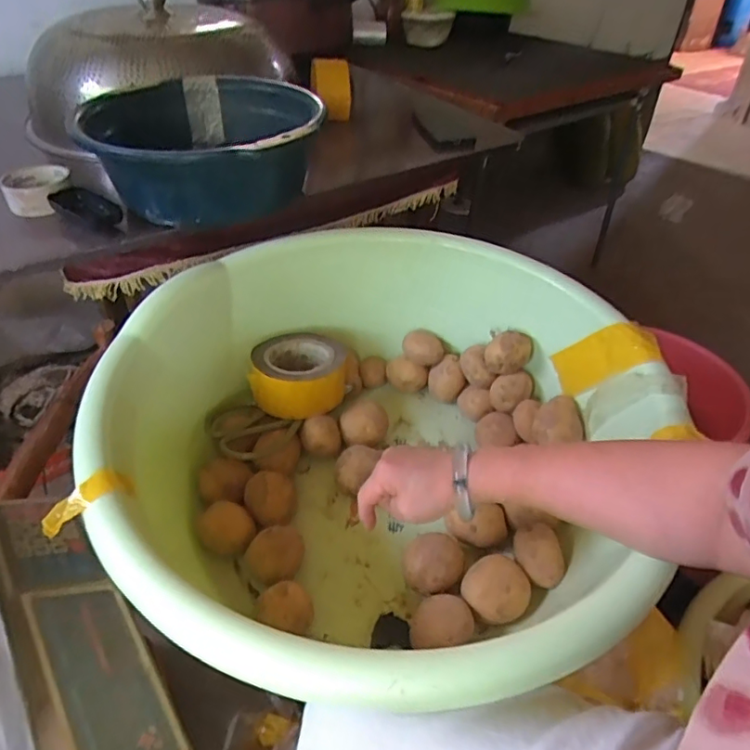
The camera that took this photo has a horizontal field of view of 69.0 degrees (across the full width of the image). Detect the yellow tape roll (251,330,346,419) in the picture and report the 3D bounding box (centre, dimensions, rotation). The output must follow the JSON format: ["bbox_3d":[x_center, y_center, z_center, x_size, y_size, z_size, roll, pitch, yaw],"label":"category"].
[{"bbox_3d":[-0.099,-0.004,0.725,0.120,0.064,0.117,0,42,0],"label":"yellow tape roll"}]

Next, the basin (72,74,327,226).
[{"bbox_3d":[-0.232,-0.316,0.755,0.307,0.107,0.319,-7,43,-7],"label":"basin"}]

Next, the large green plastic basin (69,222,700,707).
[{"bbox_3d":[-0.004,0.067,0.623,0.583,0.232,0.555,0,42,0],"label":"large green plastic basin"}]

